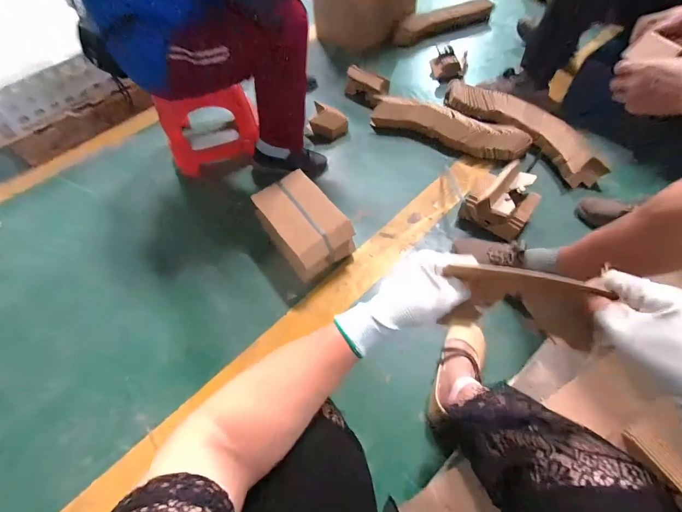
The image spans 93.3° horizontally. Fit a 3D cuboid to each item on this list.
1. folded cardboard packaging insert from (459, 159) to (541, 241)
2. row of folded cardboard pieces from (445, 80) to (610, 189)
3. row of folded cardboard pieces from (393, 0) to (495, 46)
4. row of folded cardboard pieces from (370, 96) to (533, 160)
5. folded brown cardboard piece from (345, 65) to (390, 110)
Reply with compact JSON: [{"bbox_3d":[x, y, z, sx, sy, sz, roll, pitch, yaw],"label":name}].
[{"bbox_3d":[0.448,-0.153,0.901,0.183,0.135,0.169,23,61,16],"label":"folded cardboard packaging insert"},{"bbox_3d":[0.604,-0.470,1.100,0.142,0.082,0.619,-28,61,-15],"label":"row of folded cardboard pieces"},{"bbox_3d":[0.484,-1.084,1.478,0.512,0.097,0.078,-22,59,-11],"label":"row of folded cardboard pieces"},{"bbox_3d":[0.360,-0.440,1.106,0.534,0.078,0.114,26,62,17],"label":"row of folded cardboard pieces"},{"bbox_3d":[0.098,-0.665,1.271,0.111,0.093,0.178,-40,64,-21],"label":"folded brown cardboard piece"}]

